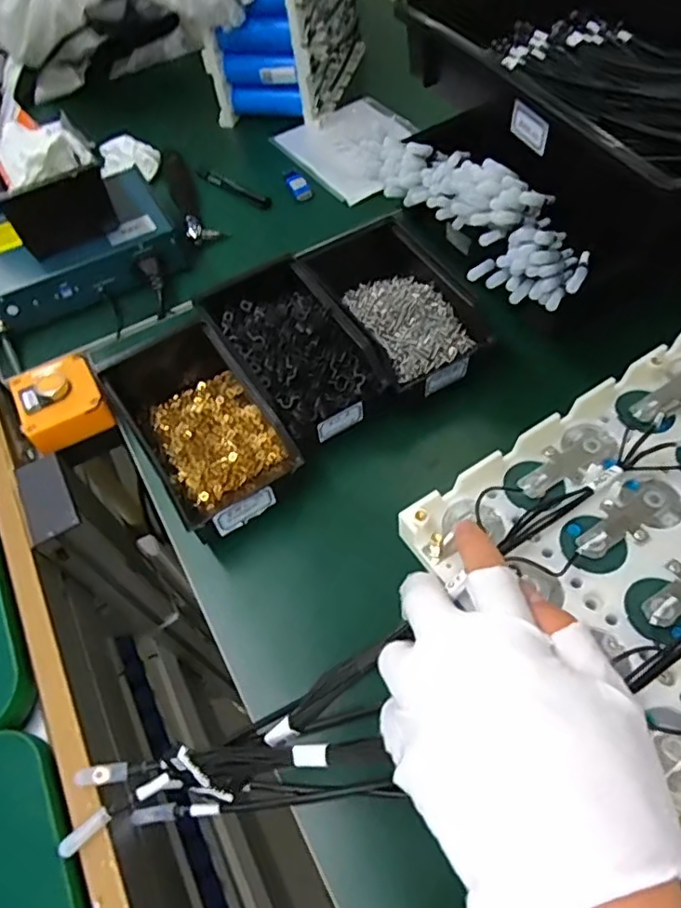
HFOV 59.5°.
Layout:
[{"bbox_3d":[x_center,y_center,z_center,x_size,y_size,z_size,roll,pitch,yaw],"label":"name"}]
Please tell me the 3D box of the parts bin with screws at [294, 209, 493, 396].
[{"bbox_3d":[0.046,-0.138,0.561,0.113,0.072,0.199,-31,58,-14],"label":"parts bin with screws"}]

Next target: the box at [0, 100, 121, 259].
[{"bbox_3d":[-0.315,-0.292,0.629,0.100,0.086,0.148,-29,58,-13],"label":"box"}]

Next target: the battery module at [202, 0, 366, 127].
[{"bbox_3d":[-0.075,-0.600,0.835,0.146,0.187,0.220,13,59,15],"label":"battery module"}]

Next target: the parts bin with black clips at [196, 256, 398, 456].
[{"bbox_3d":[-0.044,-0.091,0.535,0.102,0.057,0.189,-30,58,-13],"label":"parts bin with black clips"}]

